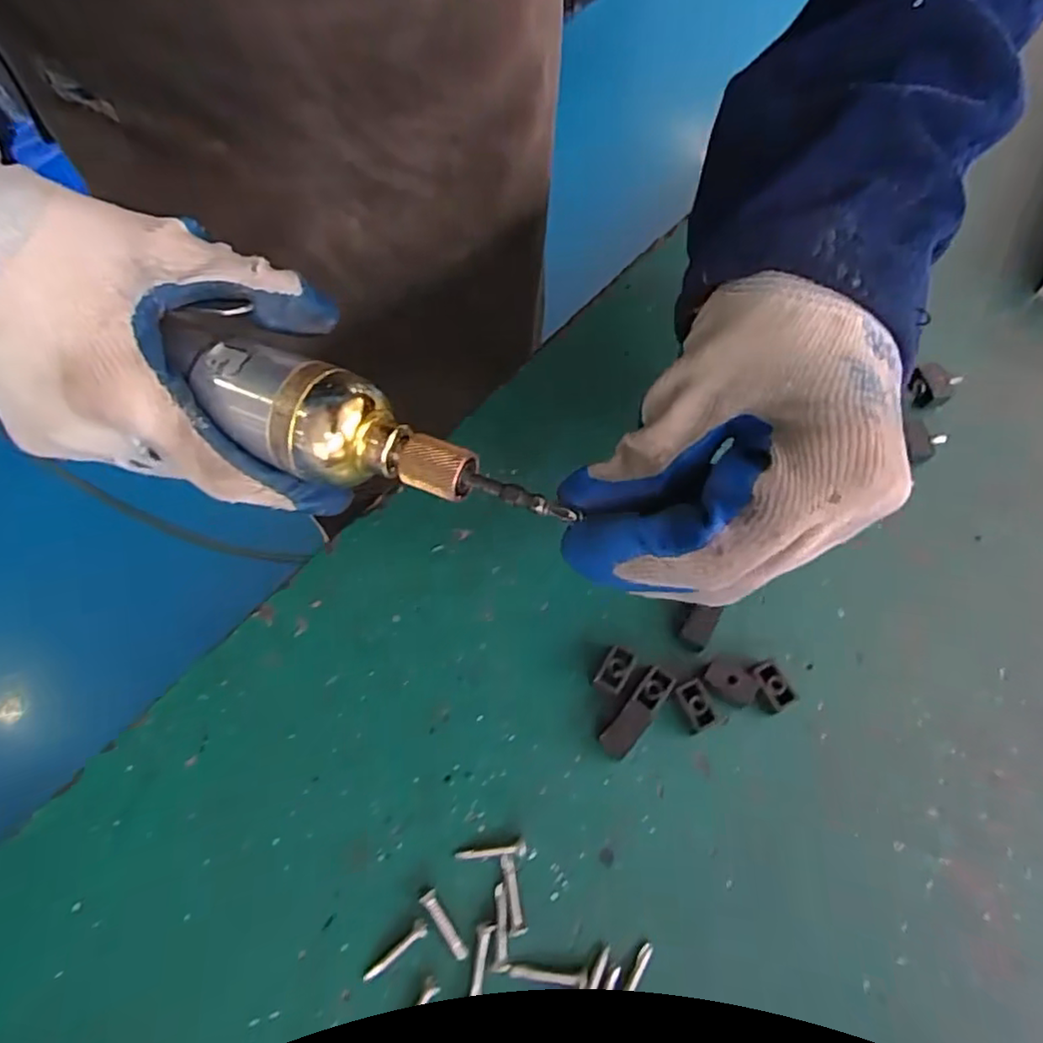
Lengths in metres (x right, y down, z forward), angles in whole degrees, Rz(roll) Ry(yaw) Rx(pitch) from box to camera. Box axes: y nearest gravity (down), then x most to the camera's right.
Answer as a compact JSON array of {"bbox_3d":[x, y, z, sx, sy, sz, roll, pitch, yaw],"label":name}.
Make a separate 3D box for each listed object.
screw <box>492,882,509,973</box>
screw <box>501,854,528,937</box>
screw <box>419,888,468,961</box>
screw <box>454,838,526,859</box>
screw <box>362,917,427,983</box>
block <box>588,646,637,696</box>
[{"bbox_3d":[-0.007,0.138,0.217,0.005,0.004,0.025,-1,68,-3],"label":"screw"},{"bbox_3d":[-0.003,0.130,0.222,0.006,0.004,0.025,-12,69,-7],"label":"screw"},{"bbox_3d":[-0.026,0.137,0.217,0.005,0.004,0.023,-34,73,-14],"label":"screw"},{"bbox_3d":[-0.011,0.118,0.227,0.025,0.004,0.005,-5,69,-4],"label":"screw"},{"bbox_3d":[-0.042,0.144,0.214,0.026,0.005,0.005,-39,75,-16],"label":"screw"},{"bbox_3d":[0.035,0.059,0.250,0.012,0.012,0.018,29,70,9],"label":"block"}]

